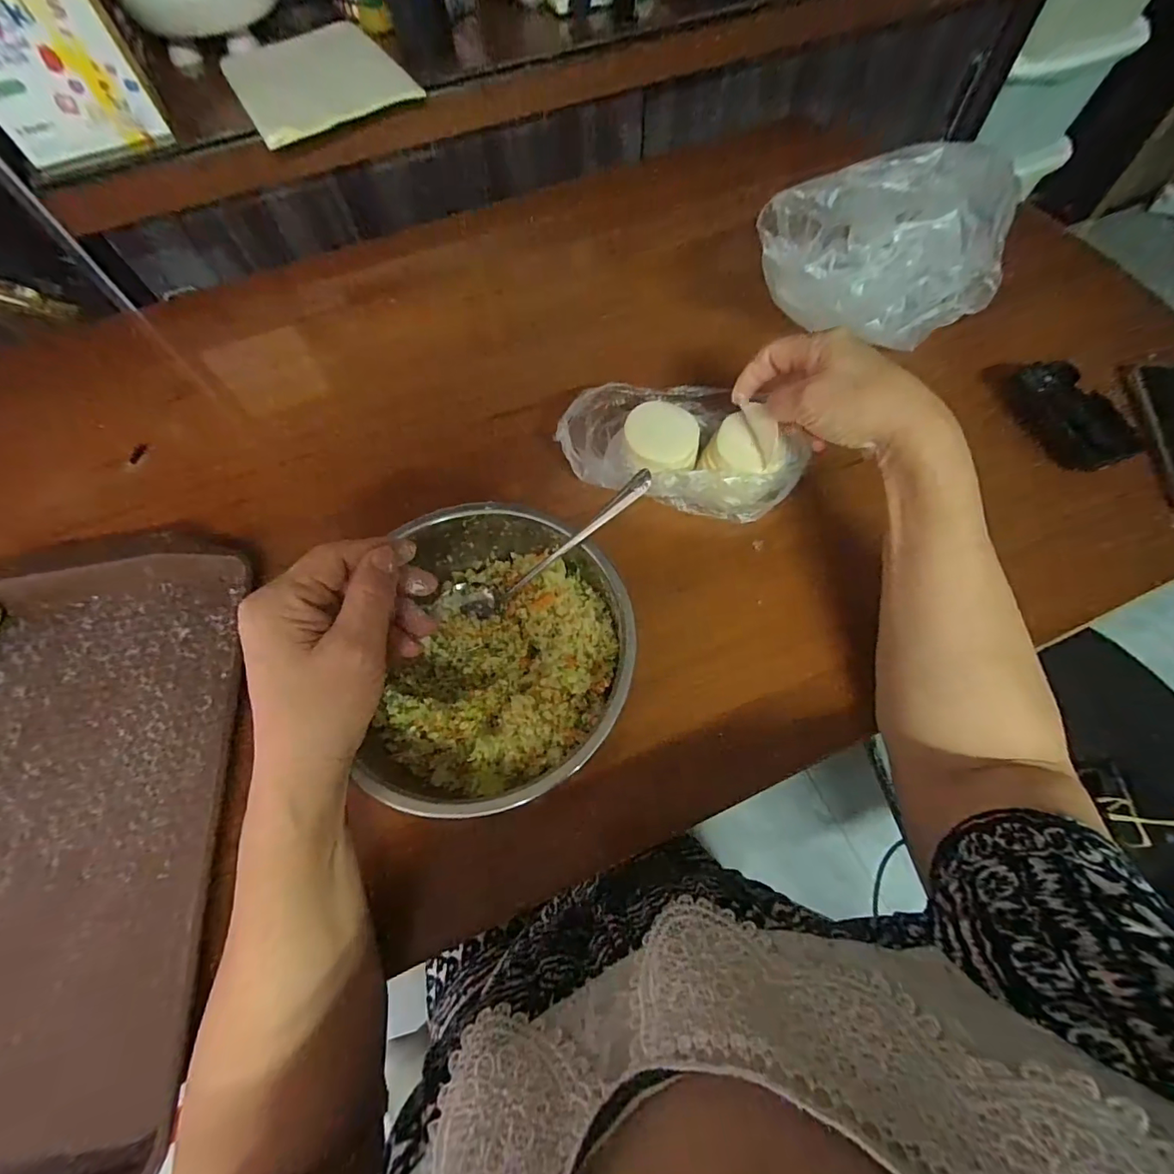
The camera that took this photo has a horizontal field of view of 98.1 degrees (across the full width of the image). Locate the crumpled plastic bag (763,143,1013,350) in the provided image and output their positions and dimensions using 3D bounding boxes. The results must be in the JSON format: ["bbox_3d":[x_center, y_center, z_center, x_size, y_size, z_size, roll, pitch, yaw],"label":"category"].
[{"bbox_3d":[0.251,-0.290,0.450,0.228,0.118,0.101,-12,64,-3],"label":"crumpled plastic bag"}]

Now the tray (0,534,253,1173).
[{"bbox_3d":[-0.383,0.161,0.328,0.278,0.030,0.421,-10,65,-4],"label":"tray"}]

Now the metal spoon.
[{"bbox_3d":[-0.031,-0.021,0.333,0.172,0.021,0.025,-31,64,21],"label":"metal spoon"}]

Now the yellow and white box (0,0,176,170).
[{"bbox_3d":[-0.526,-0.509,0.484,0.142,0.149,0.044,-30,66,-12],"label":"yellow and white box"}]

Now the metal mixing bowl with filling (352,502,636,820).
[{"bbox_3d":[-0.057,0.038,0.331,0.167,0.066,0.198,4,64,5],"label":"metal mixing bowl with filling"}]

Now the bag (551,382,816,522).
[{"bbox_3d":[0.082,-0.128,0.426,0.199,0.045,0.122,14,65,10],"label":"bag"}]

